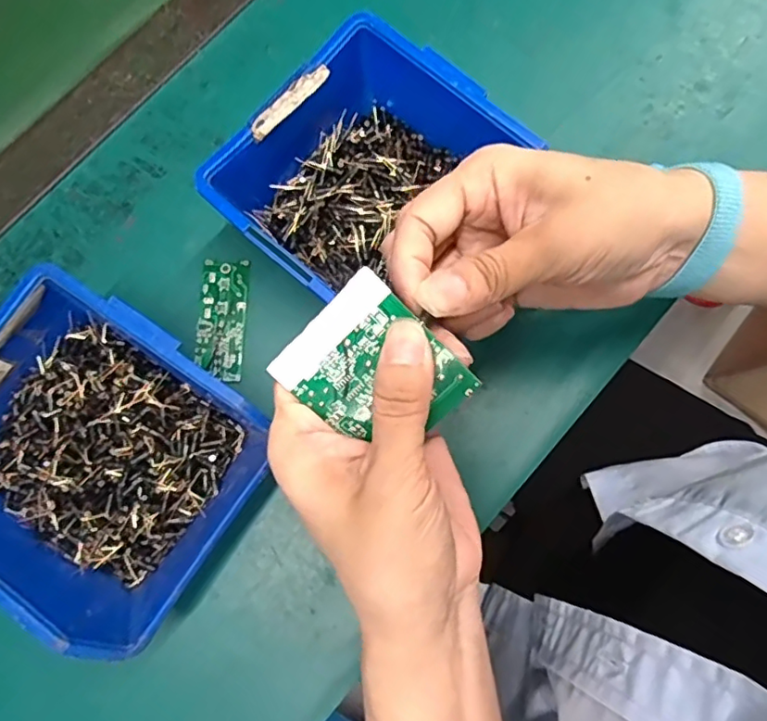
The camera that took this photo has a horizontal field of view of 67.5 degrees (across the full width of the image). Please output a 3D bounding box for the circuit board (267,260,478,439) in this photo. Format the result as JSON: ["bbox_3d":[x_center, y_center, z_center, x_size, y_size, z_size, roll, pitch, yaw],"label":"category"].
[{"bbox_3d":[-0.003,0.005,0.202,0.056,0.004,0.050,45,106,-5],"label":"circuit board"}]

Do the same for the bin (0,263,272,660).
[{"bbox_3d":[-0.127,0.044,0.267,0.129,0.065,0.118,33,82,7],"label":"bin"}]

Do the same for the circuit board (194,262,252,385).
[{"bbox_3d":[-0.087,-0.023,0.309,0.026,0.004,0.066,1,79,2],"label":"circuit board"}]

